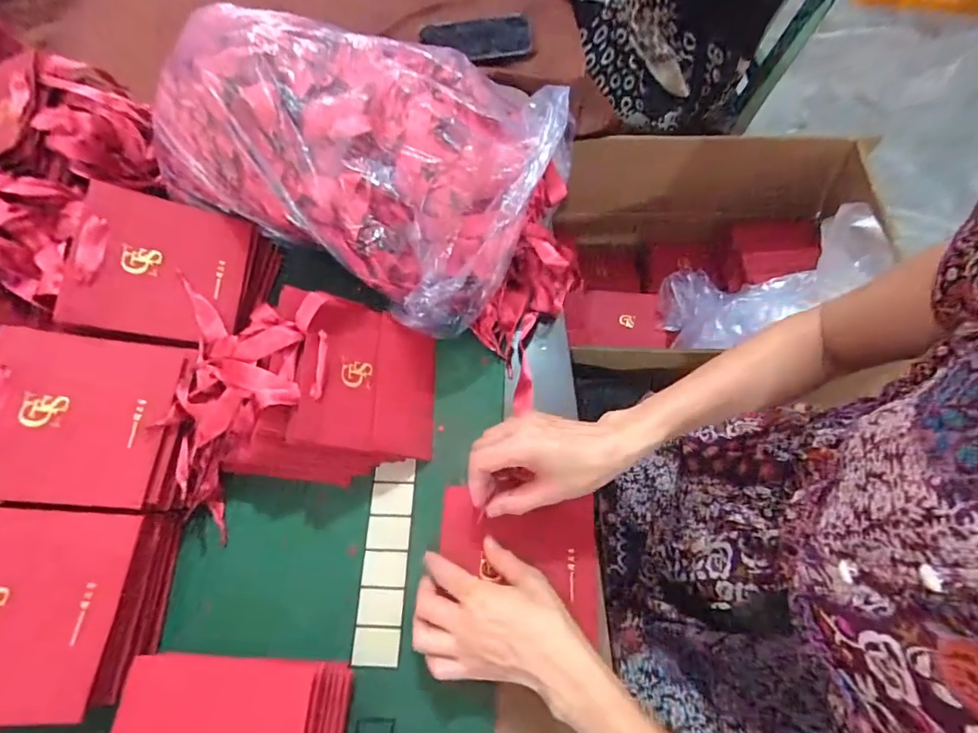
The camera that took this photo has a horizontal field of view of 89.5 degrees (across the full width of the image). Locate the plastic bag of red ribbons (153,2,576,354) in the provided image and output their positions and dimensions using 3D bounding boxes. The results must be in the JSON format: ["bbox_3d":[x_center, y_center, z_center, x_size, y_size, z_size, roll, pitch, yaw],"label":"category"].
[{"bbox_3d":[-0.117,-0.203,0.507,0.428,0.181,0.241,24,69,12],"label":"plastic bag of red ribbons"}]

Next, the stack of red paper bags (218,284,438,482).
[{"bbox_3d":[-0.145,0.019,0.460,0.178,0.096,0.157,1,66,2],"label":"stack of red paper bags"}]

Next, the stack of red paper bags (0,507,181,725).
[{"bbox_3d":[-0.355,0.182,0.369,0.191,0.043,0.140,7,61,-17],"label":"stack of red paper bags"}]

